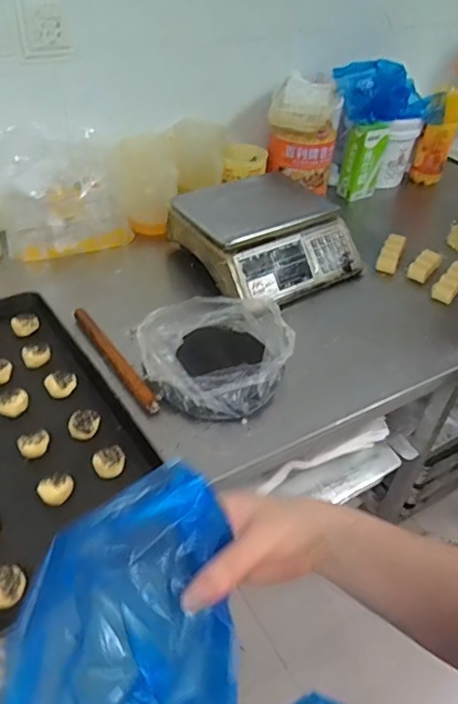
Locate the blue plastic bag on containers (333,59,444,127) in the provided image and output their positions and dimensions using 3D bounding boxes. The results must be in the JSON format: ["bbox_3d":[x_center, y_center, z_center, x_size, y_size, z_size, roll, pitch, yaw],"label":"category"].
[{"bbox_3d":[0.435,-0.663,1.391,0.374,0.159,0.092,2,39,-31],"label":"blue plastic bag on containers"}]

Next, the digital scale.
[{"bbox_3d":[0.086,-0.265,1.168,0.338,0.135,0.310,-20,47,-26],"label":"digital scale"}]

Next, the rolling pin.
[{"bbox_3d":[-0.204,0.008,0.931,0.024,0.024,0.291,-24,49,-30],"label":"rolling pin"}]

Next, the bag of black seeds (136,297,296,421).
[{"bbox_3d":[-0.024,-0.006,0.914,0.239,0.084,0.237,19,43,15],"label":"bag of black seeds"}]

